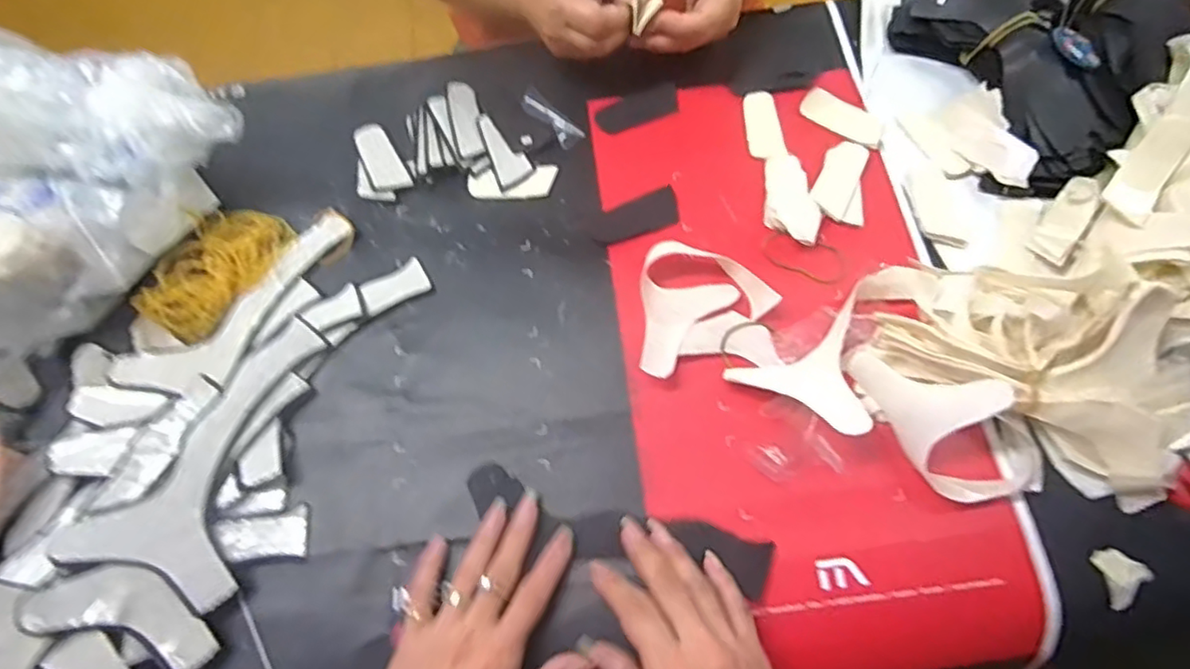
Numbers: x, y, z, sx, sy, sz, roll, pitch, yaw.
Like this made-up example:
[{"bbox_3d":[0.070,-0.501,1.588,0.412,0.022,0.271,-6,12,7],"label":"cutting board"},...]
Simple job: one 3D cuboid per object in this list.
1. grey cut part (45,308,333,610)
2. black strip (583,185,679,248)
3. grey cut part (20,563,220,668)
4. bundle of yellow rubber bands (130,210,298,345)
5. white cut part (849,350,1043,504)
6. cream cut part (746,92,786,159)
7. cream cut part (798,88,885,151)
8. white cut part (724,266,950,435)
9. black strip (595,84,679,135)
[{"bbox_3d":[-0.226,0.080,0.410,0.091,0.010,0.186,35,61,-2],"label":"grey cut part"},{"bbox_3d":[0.031,-0.090,0.493,0.074,0.005,0.033,-25,68,-7],"label":"black strip"},{"bbox_3d":[-0.263,0.158,0.361,0.096,0.012,0.042,29,66,-14],"label":"grey cut part"},{"bbox_3d":[-0.284,-0.051,0.476,0.066,0.022,0.112,26,71,13],"label":"bundle of yellow rubber bands"},{"bbox_3d":[0.219,0.056,0.385,0.122,0.055,0.070,24,67,8],"label":"white cut part"},{"bbox_3d":[0.137,-0.172,0.517,0.026,0.004,0.069,-3,67,2],"label":"cream cut part"},{"bbox_3d":[0.198,-0.174,0.509,0.067,0.010,0.029,31,72,14],"label":"cream cut part"},{"bbox_3d":[0.166,-0.004,0.425,0.088,0.037,0.142,35,73,16],"label":"white cut part"},{"bbox_3d":[0.036,-0.191,0.536,0.073,0.004,0.033,-23,65,-8],"label":"black strip"}]

